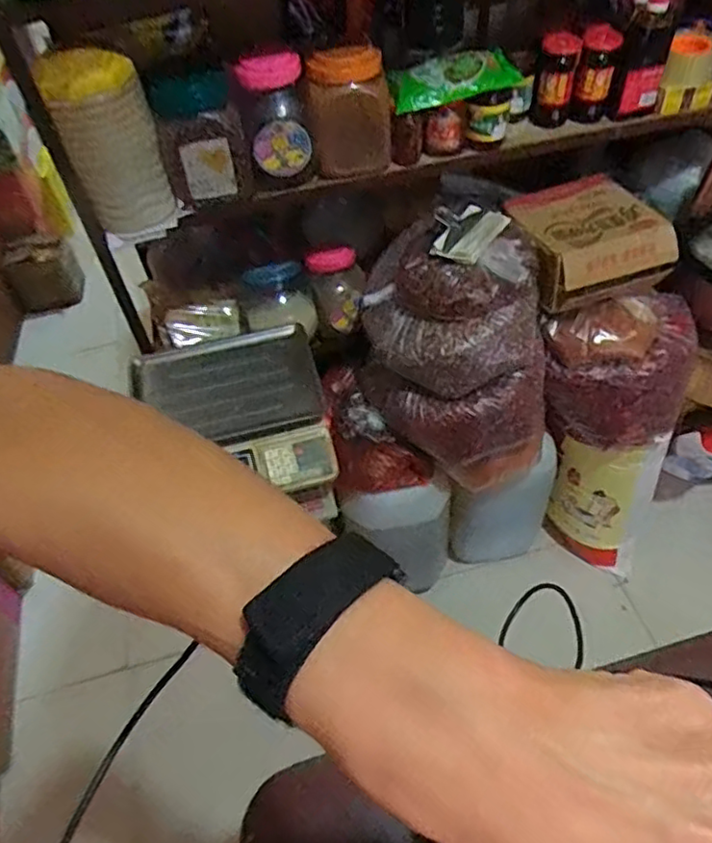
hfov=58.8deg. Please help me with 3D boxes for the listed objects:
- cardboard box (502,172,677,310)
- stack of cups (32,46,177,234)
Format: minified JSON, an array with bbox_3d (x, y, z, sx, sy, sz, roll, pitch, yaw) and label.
[{"bbox_3d":[0.407,-0.341,1.156,0.242,0.087,0.250,-18,51,-9],"label":"cardboard box"},{"bbox_3d":[-0.373,-0.428,0.975,0.134,0.245,0.116,-24,53,-13],"label":"stack of cups"}]

